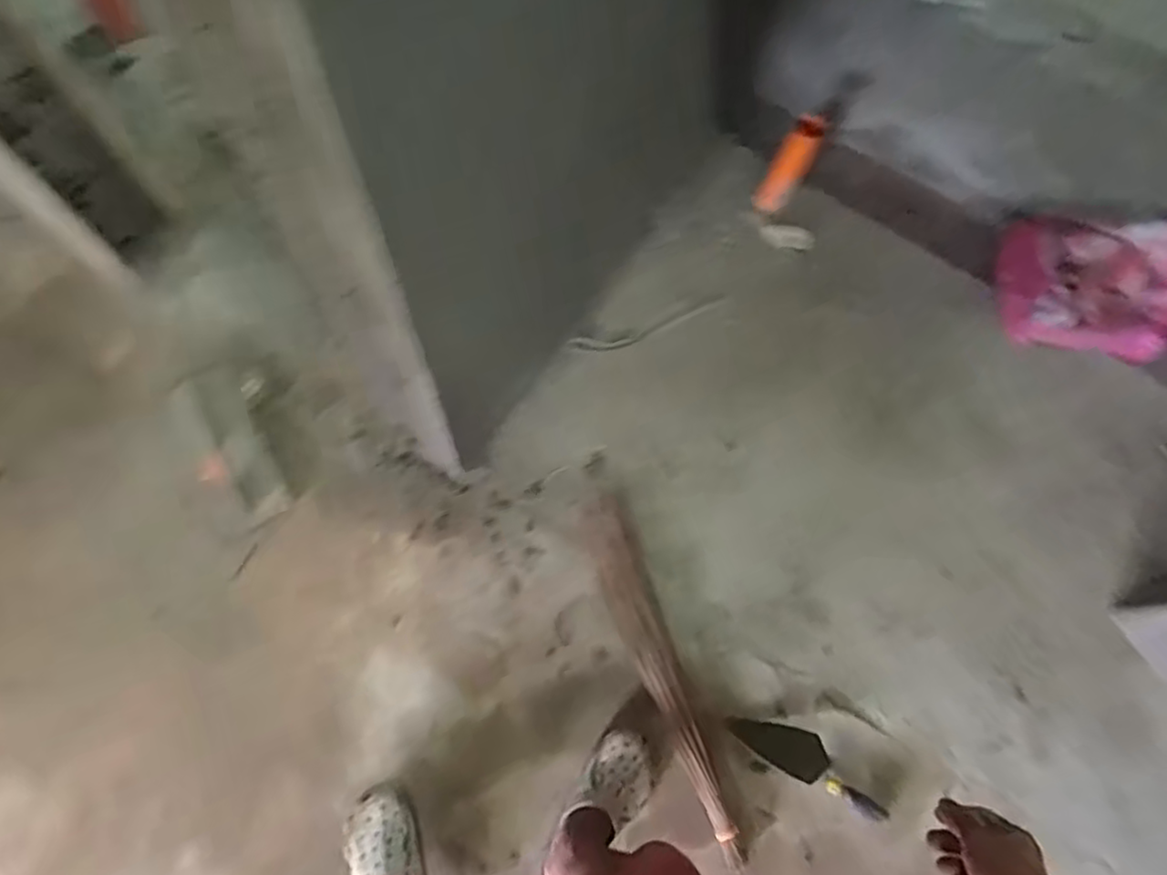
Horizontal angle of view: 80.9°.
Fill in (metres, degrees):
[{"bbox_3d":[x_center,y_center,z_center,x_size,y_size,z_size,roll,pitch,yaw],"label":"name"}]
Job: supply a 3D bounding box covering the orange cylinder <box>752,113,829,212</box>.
[{"bbox_3d":[0.419,-0.559,1.371,0.069,0.065,0.215,30,100,7],"label":"orange cylinder"}]

